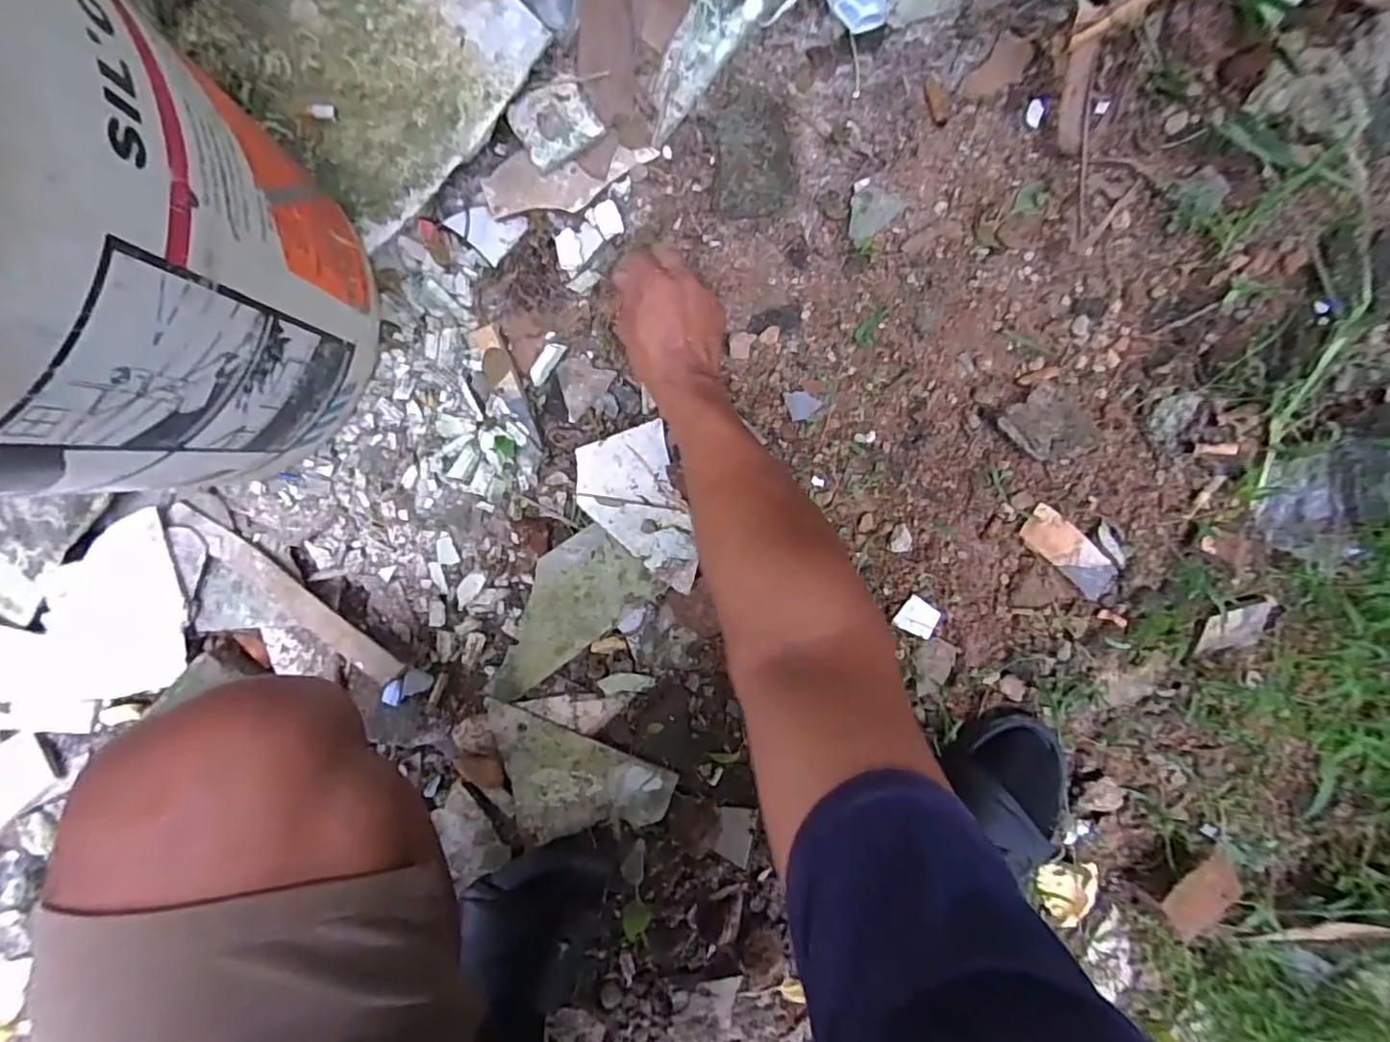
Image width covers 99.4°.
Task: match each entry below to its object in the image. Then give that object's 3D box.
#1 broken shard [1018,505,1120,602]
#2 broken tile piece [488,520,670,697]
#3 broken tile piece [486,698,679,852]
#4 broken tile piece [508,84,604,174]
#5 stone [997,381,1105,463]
[{"bbox_3d":[0.330,0.029,0.519,0.095,0.009,0.034,43,122,3],"label":"broken shard"},{"bbox_3d":[-0.121,0.079,0.518,0.173,0.011,0.088,-36,99,1],"label":"broken tile piece"},{"bbox_3d":[-0.118,0.248,0.543,0.180,0.013,0.111,25,95,-8],"label":"broken tile piece"},{"bbox_3d":[-0.114,-0.325,0.479,0.062,0.018,0.056,-33,99,0],"label":"broken tile piece"},{"bbox_3d":[0.305,-0.080,0.505,0.069,0.012,0.069,0,83,1],"label":"stone"}]

